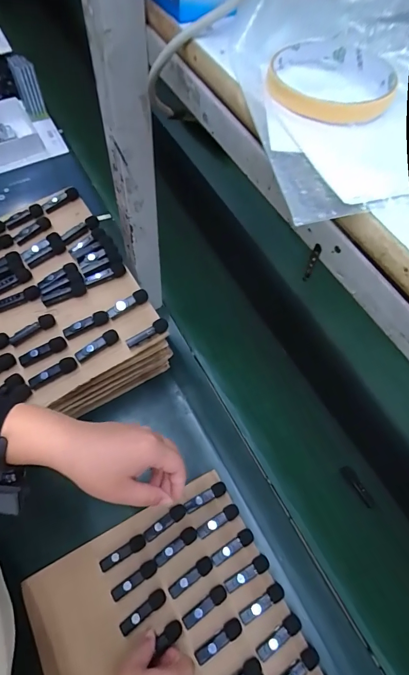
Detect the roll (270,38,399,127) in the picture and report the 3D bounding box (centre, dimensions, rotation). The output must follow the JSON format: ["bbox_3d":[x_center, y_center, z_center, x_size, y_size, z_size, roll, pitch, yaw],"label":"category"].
[{"bbox_3d":[0.083,-0.167,0.231,0.078,0.014,0.091,31,66,12],"label":"roll"}]

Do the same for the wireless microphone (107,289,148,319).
[{"bbox_3d":[-0.113,-0.048,0.526,0.063,0.022,0.015,-31,69,-19],"label":"wireless microphone"}]

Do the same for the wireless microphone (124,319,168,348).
[{"bbox_3d":[-0.080,-0.004,0.508,0.062,0.022,0.017,-30,69,-19],"label":"wireless microphone"}]

